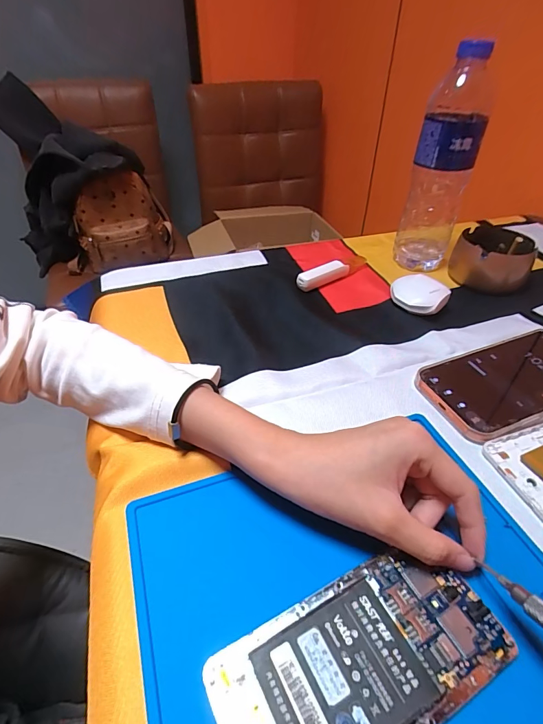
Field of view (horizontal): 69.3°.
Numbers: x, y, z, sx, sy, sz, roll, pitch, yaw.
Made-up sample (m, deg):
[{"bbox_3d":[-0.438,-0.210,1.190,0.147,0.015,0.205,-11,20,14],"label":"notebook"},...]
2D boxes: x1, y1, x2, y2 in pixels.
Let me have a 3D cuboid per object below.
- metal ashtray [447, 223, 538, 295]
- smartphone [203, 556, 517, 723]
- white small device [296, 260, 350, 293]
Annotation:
[{"bbox_3d":[0.260,-0.122,0.465,0.085,0.046,0.078,20,45,21],"label":"metal ashtray"},{"bbox_3d":[0.045,0.145,0.191,0.140,0.008,0.069,-20,45,-21],"label":"smartphone"},{"bbox_3d":[0.060,-0.103,0.458,0.069,0.018,0.020,-29,49,-28],"label":"white small device"}]

